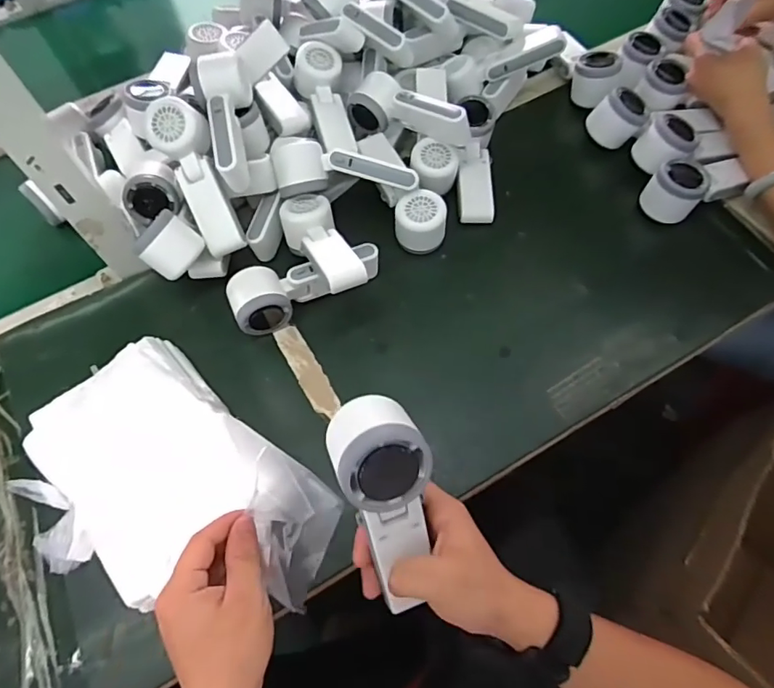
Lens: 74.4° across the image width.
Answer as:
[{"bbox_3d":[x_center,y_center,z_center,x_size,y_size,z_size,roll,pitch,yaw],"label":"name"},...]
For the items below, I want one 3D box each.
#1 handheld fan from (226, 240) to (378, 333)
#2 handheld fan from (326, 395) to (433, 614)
[{"bbox_3d":[-0.091,-0.069,0.564,0.165,0.047,0.064,-24,65,-8],"label":"handheld fan"},{"bbox_3d":[0.001,0.114,0.344,0.060,0.157,0.056,-8,22,-1],"label":"handheld fan"}]

